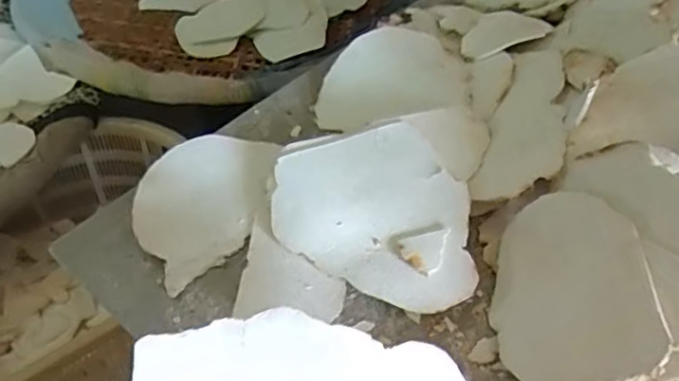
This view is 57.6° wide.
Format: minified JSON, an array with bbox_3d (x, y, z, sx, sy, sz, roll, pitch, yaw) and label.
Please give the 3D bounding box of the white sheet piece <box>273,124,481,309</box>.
[{"bbox_3d":[0.023,0.022,0.472,0.140,0.009,0.155,-16,61,4],"label":"white sheet piece"}]

